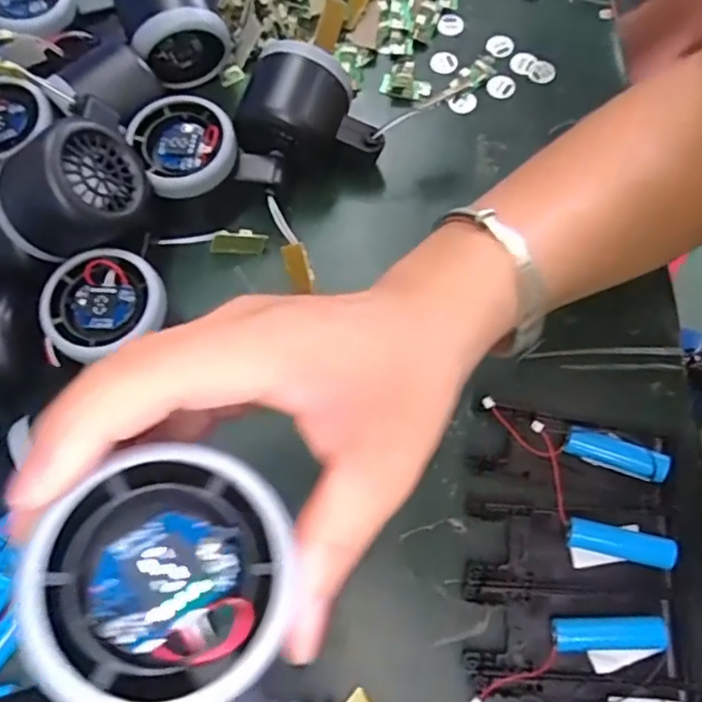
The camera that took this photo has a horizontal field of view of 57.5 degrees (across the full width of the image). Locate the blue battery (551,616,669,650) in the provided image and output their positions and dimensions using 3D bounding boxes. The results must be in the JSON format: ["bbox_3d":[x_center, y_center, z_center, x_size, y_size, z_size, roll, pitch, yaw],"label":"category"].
[{"bbox_3d":[0.120,0.131,0.298,0.051,0.013,0.013,-1,71,0],"label":"blue battery"}]

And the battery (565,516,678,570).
[{"bbox_3d":[0.130,0.093,0.311,0.049,0.015,0.014,14,72,5],"label":"battery"}]

